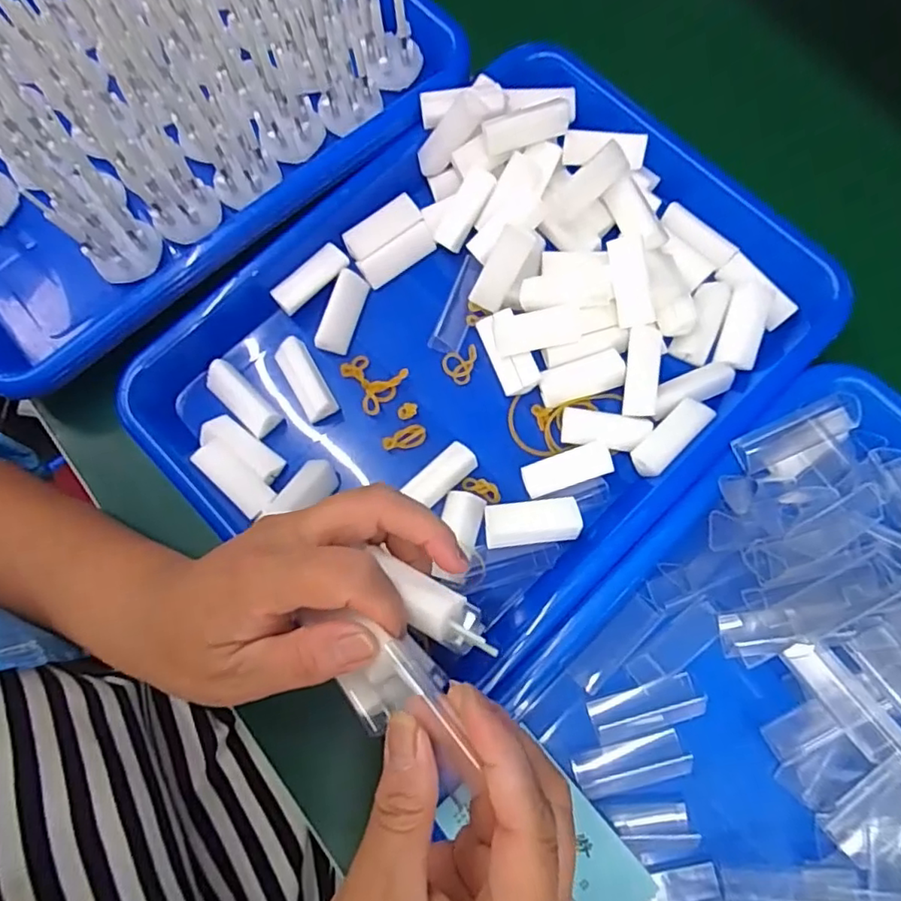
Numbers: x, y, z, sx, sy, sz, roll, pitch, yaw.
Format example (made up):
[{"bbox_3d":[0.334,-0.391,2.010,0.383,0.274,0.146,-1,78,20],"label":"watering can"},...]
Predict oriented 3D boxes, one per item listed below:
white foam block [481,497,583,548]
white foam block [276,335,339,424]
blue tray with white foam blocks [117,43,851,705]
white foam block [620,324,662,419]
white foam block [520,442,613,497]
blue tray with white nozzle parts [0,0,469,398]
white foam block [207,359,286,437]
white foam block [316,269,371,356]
[{"bbox_3d":[0.040,0.036,0.298,0.045,0.021,0.021,-6,76,0],"label":"white foam block"},{"bbox_3d":[-0.080,-0.039,0.331,0.018,0.012,0.046,-30,77,-6],"label":"white foam block"},{"bbox_3d":[0.019,-0.058,0.322,0.253,0.047,0.331,44,81,11],"label":"blue tray with white foam blocks"},{"bbox_3d":[0.102,-0.042,0.318,0.016,0.008,0.047,5,91,3],"label":"white foam block"},{"bbox_3d":[0.060,0.011,0.312,0.047,0.014,0.017,-18,76,-3],"label":"white foam block"},{"bbox_3d":[-0.185,-0.212,0.342,0.335,0.081,0.253,-37,78,-8],"label":"blue tray with white nozzle parts"},{"bbox_3d":[-0.115,-0.029,0.328,0.046,0.012,0.018,43,81,11],"label":"white foam block"},{"bbox_3d":[-0.062,-0.079,0.341,0.017,0.013,0.046,17,77,5],"label":"white foam block"}]

